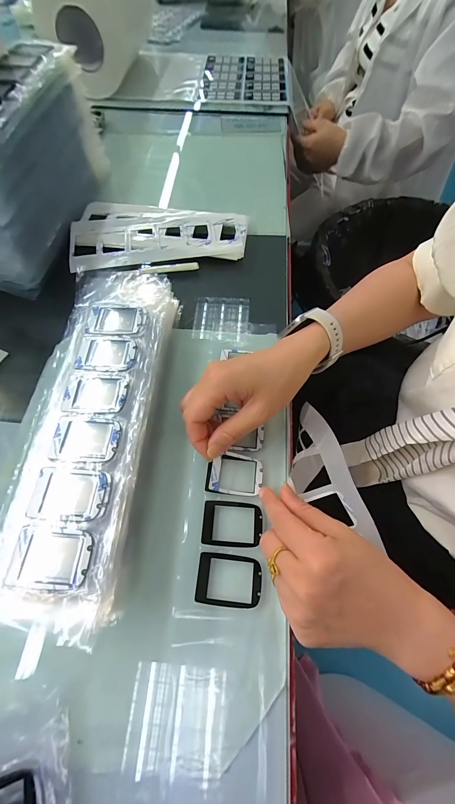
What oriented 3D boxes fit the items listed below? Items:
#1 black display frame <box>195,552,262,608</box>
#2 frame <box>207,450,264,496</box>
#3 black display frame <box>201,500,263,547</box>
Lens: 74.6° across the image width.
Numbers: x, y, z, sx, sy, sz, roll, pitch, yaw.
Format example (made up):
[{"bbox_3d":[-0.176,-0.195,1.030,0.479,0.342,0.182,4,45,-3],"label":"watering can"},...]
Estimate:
[{"bbox_3d":[0.001,0.142,0.240,0.051,0.004,0.036,5,63,2],"label":"black display frame"},{"bbox_3d":[0.007,0.064,0.270,0.051,0.021,0.036,5,64,-1],"label":"frame"},{"bbox_3d":[0.004,0.105,0.259,0.051,0.004,0.036,3,64,3],"label":"black display frame"}]

